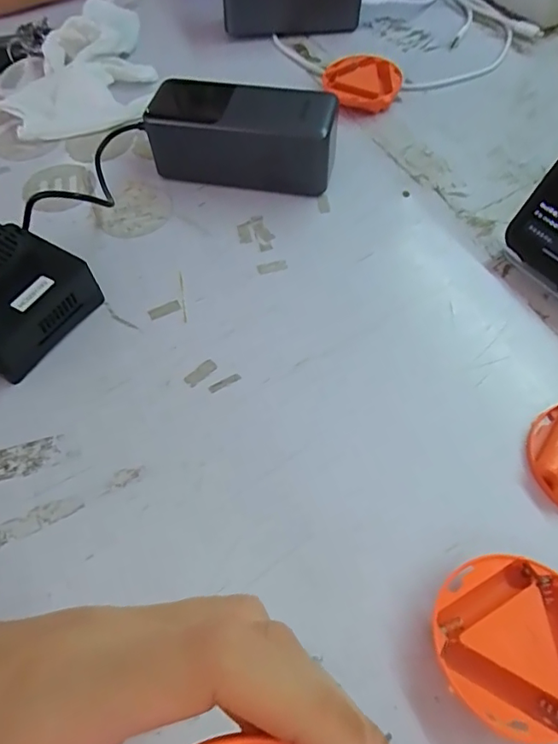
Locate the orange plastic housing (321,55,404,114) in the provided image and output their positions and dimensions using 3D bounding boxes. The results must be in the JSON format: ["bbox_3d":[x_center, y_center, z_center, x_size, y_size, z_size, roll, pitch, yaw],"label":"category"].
[{"bbox_3d":[0.072,-0.245,0.429,0.065,0.020,0.061,-4,57,0],"label":"orange plastic housing"}]

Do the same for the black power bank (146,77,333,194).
[{"bbox_3d":[-0.026,-0.174,0.370,0.131,0.052,0.057,7,58,6],"label":"black power bank"}]

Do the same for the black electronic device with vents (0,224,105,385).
[{"bbox_3d":[-0.159,-0.044,0.295,0.065,0.049,0.075,27,63,18],"label":"black electronic device with vents"}]

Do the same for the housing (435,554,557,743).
[{"bbox_3d":[0.096,0.110,0.204,0.063,0.021,0.062,-1,57,2],"label":"housing"}]

